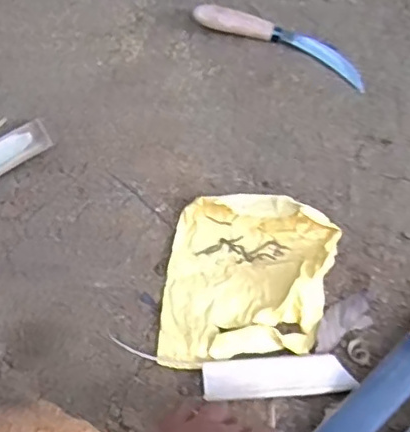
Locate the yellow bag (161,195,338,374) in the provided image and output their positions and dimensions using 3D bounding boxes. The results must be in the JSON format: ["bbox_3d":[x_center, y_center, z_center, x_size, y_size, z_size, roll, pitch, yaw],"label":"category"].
[{"bbox_3d":[0.040,0.061,0.539,0.148,0.023,0.165,9,69,3],"label":"yellow bag"}]

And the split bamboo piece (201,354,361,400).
[{"bbox_3d":[0.064,0.141,0.506,0.129,0.016,0.036,-4,69,-2],"label":"split bamboo piece"}]

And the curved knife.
[{"bbox_3d":[0.086,-0.194,0.636,0.197,0.028,0.038,23,70,8],"label":"curved knife"}]

